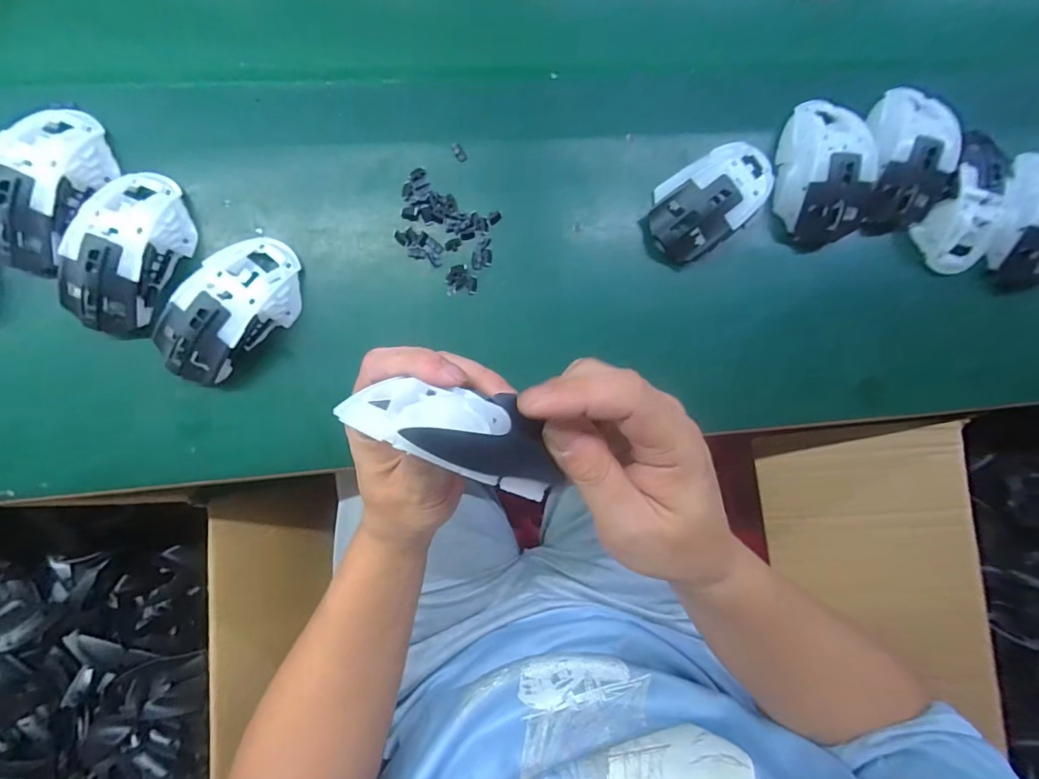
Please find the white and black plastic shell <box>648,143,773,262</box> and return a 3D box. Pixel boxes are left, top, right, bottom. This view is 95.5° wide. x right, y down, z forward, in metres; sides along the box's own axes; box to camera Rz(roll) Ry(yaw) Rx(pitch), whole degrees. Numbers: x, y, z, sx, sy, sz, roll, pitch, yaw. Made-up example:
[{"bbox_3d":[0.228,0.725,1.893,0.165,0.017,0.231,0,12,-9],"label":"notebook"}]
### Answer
[{"bbox_3d":[0.157,-0.157,0.381,0.118,0.039,0.066,-39,91,-6],"label":"white and black plastic shell"}]

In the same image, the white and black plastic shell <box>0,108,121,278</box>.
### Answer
[{"bbox_3d":[-0.328,-0.140,0.325,0.055,0.035,0.115,21,85,-4],"label":"white and black plastic shell"}]

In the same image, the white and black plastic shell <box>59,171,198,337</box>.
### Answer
[{"bbox_3d":[-0.276,-0.098,0.331,0.057,0.035,0.115,20,85,-4],"label":"white and black plastic shell"}]

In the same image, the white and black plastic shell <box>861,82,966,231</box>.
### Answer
[{"bbox_3d":[0.329,-0.203,0.408,0.072,0.042,0.126,-1,87,-5],"label":"white and black plastic shell"}]

